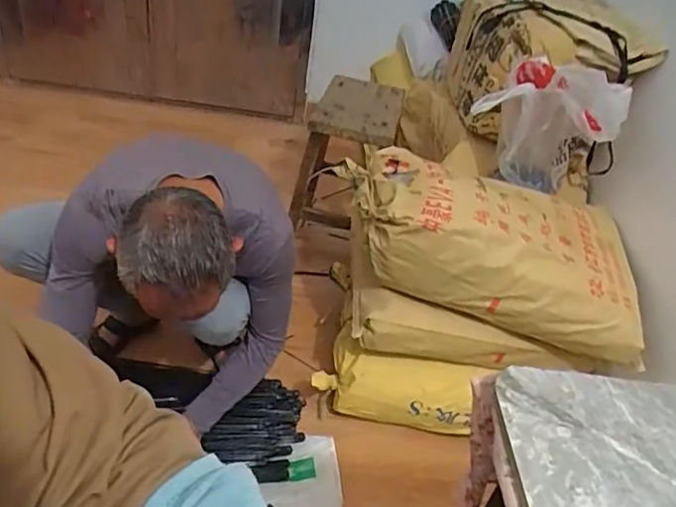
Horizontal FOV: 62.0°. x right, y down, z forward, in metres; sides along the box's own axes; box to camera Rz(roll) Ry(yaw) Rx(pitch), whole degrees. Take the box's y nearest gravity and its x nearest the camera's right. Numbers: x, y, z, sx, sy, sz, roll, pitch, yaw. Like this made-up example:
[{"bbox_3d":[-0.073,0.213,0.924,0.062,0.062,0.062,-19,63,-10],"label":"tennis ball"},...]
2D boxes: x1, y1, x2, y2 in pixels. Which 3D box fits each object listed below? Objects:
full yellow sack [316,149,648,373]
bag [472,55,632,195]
[{"bbox_3d":[0.337,-0.043,1.225,0.644,0.231,0.338,13,36,4],"label":"full yellow sack"},{"bbox_3d":[0.480,-0.288,1.310,0.294,0.281,0.141,25,38,19],"label":"bag"}]

